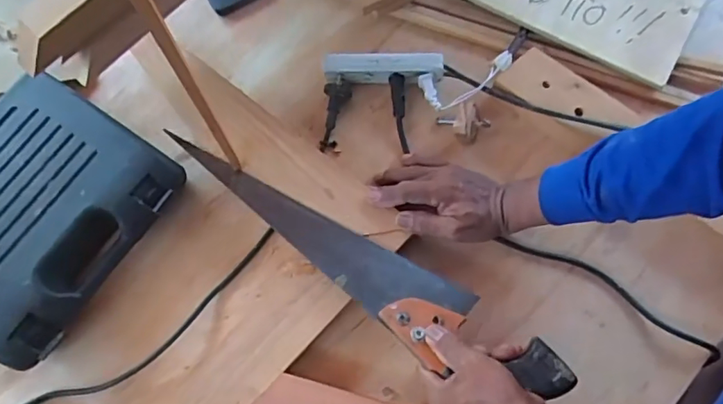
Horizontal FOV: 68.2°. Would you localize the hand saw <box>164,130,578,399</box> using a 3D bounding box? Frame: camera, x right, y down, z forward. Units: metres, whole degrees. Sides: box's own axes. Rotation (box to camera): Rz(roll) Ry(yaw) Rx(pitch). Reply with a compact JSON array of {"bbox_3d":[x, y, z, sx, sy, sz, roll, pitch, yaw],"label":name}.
[{"bbox_3d":[-0.010,0.064,0.561,0.473,0.026,0.081,31,75,13],"label":"hand saw"}]

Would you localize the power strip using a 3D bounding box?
[{"bbox_3d":[0.027,-0.159,0.647,0.141,0.045,0.025,2,72,3],"label":"power strip"}]

